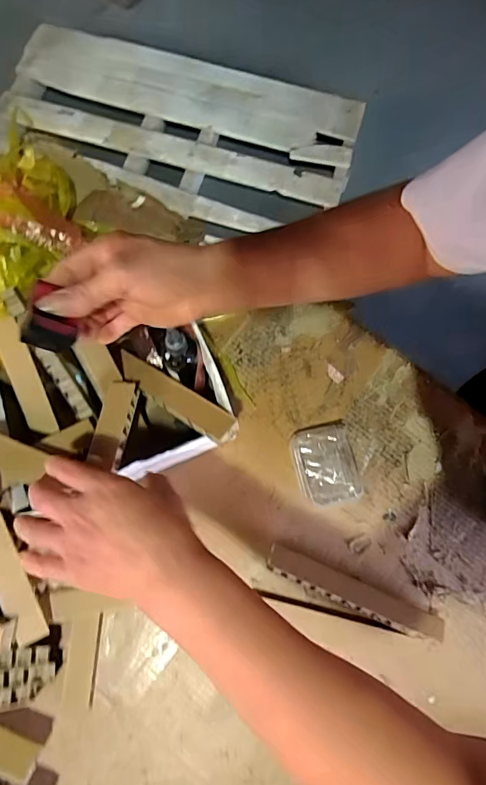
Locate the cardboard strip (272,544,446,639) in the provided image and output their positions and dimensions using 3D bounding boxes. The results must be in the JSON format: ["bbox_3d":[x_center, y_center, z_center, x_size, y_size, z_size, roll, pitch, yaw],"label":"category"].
[{"bbox_3d":[0.122,0.222,0.497,0.198,0.013,0.033,21,48,5],"label":"cardboard strip"}]

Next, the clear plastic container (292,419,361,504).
[{"bbox_3d":[0.096,0.083,0.530,0.069,0.035,0.092,-12,76,-4],"label":"clear plastic container"}]

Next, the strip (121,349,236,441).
[{"bbox_3d":[-0.081,0.000,0.491,0.174,0.011,0.030,30,75,31],"label":"strip"}]

